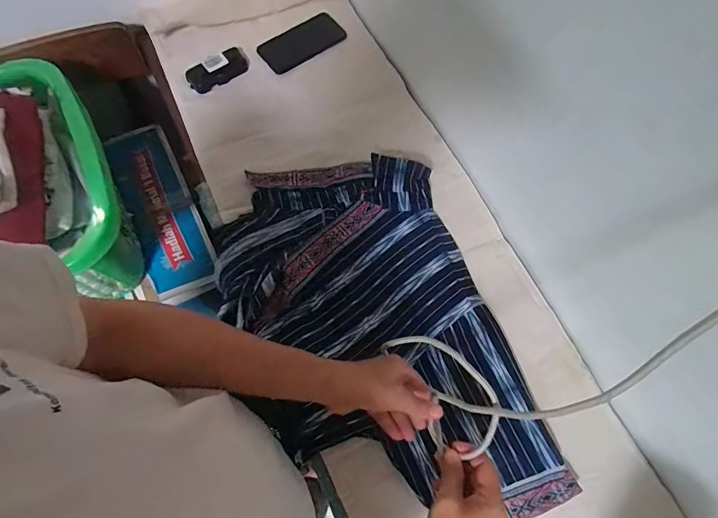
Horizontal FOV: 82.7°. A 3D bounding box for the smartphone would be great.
[{"bbox_3d":[-0.106,-0.404,0.765,0.161,0.011,0.071,-35,91,-12],"label":"smartphone"}]

